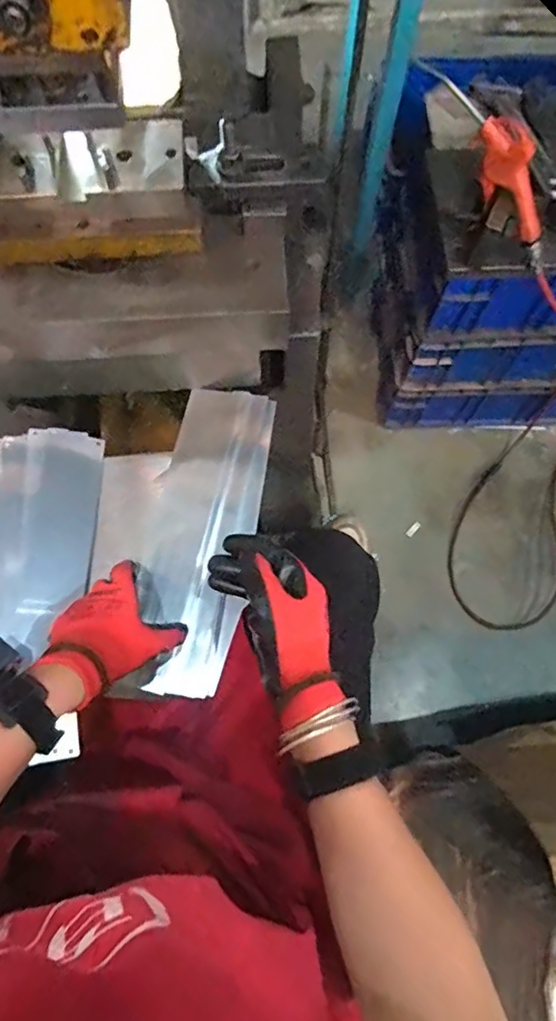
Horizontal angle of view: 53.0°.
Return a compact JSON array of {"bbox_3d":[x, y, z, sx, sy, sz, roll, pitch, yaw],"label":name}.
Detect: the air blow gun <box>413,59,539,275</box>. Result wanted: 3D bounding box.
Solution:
[{"bbox_3d":[0.257,-0.389,0.622,0.043,0.070,0.268,-50,117,-13],"label":"air blow gun"}]

